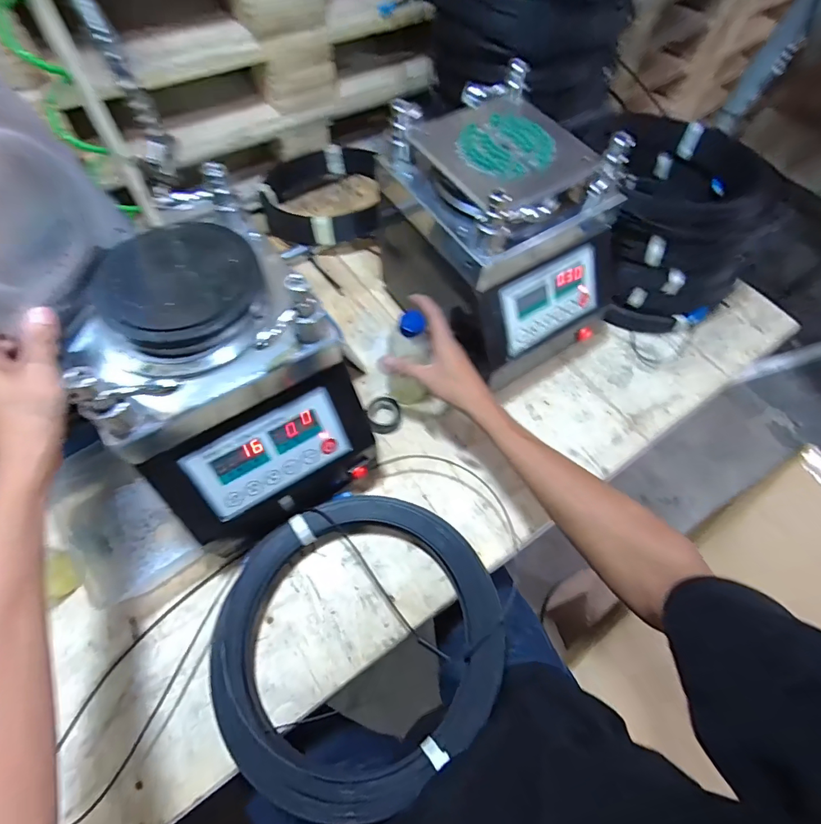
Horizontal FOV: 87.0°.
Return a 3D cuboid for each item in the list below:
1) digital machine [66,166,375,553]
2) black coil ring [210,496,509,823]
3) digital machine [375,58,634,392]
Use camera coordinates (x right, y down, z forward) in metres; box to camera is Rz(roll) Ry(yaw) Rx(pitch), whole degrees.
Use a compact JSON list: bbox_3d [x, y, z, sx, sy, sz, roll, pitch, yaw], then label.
[{"bbox_3d":[-0.196,-0.033,0.477,0.211,0.244,0.263,-30,69,-16],"label":"digital machine"},{"bbox_3d":[-0.056,0.245,0.478,0.307,0.053,0.284,1,63,-2],"label":"black coil ring"},{"bbox_3d":[0.122,-0.233,0.585,0.219,0.244,0.279,-29,68,-16],"label":"digital machine"}]

